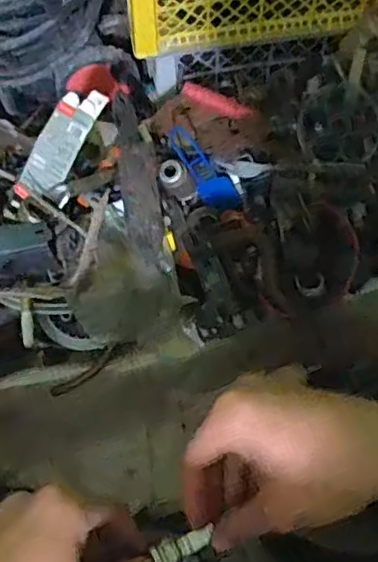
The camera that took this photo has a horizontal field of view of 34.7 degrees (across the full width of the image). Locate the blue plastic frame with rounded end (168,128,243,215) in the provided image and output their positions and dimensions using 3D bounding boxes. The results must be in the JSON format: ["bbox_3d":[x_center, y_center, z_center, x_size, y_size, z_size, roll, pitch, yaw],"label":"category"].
[{"bbox_3d":[0.017,-0.119,0.658,0.042,0.113,0.024,9,55,51],"label":"blue plastic frame with rounded end"}]

